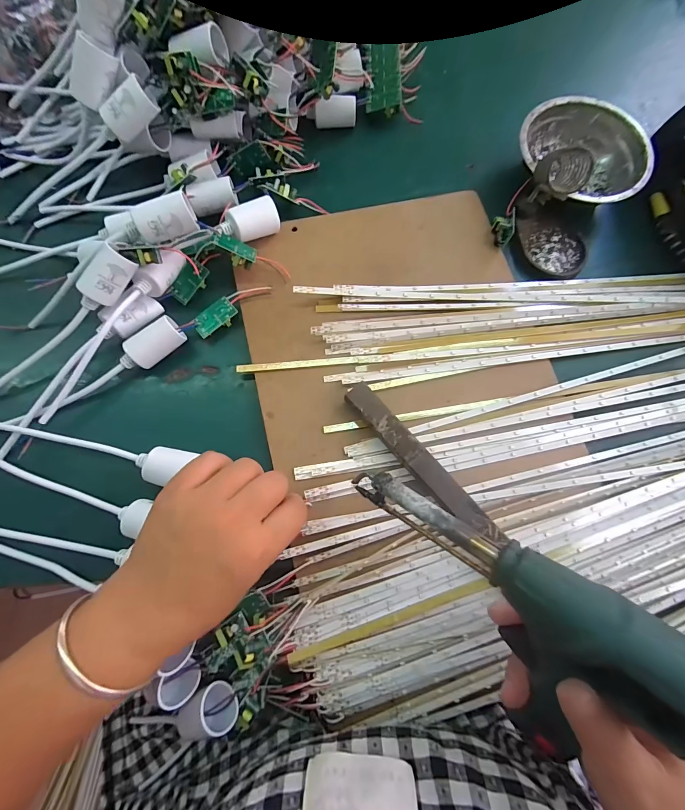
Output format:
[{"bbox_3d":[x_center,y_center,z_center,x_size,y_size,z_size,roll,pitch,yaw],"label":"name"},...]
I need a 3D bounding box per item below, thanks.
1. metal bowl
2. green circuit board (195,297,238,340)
[{"bbox_3d":[0.250,-0.263,0.360,0.128,0.037,0.128,0,77,-2],"label":"metal bowl"},{"bbox_3d":[-0.114,-0.077,0.306,0.020,0.012,0.039,44,79,8],"label":"green circuit board"}]

